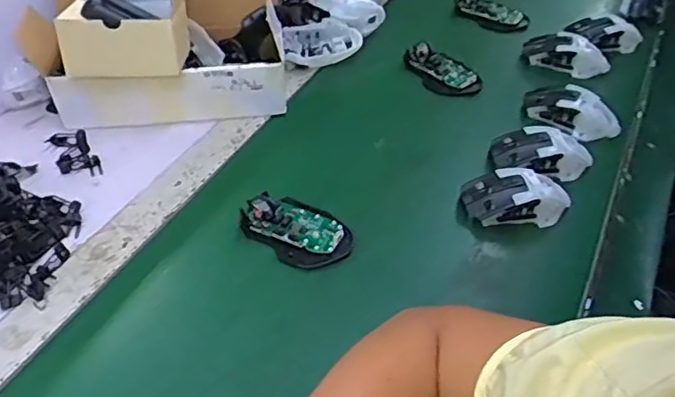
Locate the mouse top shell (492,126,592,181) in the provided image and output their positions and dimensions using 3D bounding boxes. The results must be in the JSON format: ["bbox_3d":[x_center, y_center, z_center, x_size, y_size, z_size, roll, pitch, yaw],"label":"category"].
[{"bbox_3d":[0.232,-0.057,0.678,0.116,0.033,0.056,4,44,2],"label":"mouse top shell"}]

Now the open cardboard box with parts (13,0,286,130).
[{"bbox_3d":[-0.201,-0.198,0.706,0.258,0.178,0.143,-3,44,-6],"label":"open cardboard box with parts"}]

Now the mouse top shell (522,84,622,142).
[{"bbox_3d":[0.284,-0.109,0.734,0.114,0.030,0.068,27,49,24],"label":"mouse top shell"}]

